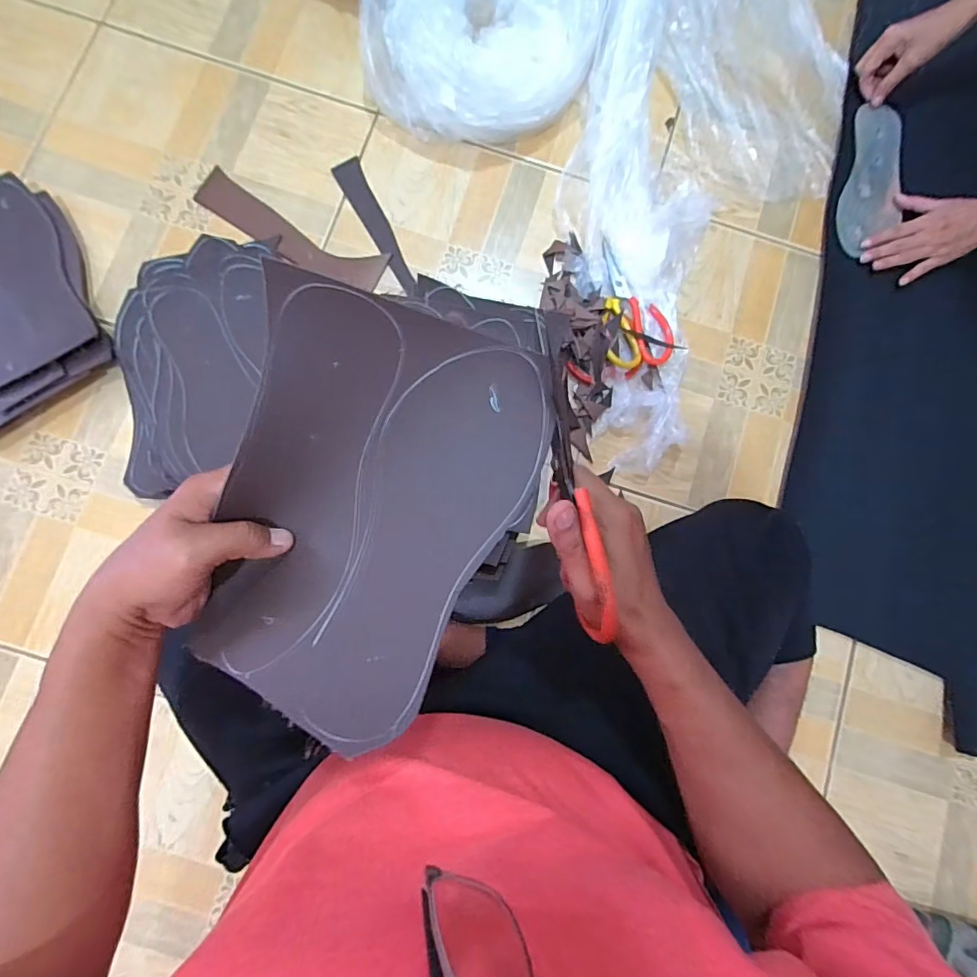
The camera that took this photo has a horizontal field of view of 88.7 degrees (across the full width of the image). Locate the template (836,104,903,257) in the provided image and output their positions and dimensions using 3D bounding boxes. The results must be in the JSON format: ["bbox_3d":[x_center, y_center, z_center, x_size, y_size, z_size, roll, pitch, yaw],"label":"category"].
[{"bbox_3d":[0.557,-0.447,0.726,0.074,0.006,0.231,16,82,5],"label":"template"}]

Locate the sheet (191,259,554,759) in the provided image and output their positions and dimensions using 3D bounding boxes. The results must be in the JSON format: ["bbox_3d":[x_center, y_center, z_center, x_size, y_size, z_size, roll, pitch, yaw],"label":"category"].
[{"bbox_3d":[-0.072,0.012,0.301,0.168,0.074,0.242,21,82,-1],"label":"sheet"}]

